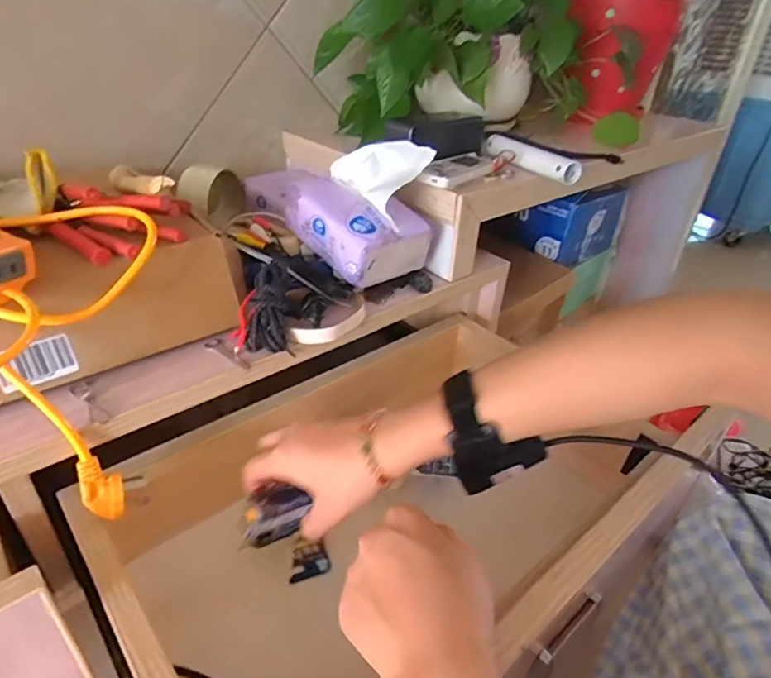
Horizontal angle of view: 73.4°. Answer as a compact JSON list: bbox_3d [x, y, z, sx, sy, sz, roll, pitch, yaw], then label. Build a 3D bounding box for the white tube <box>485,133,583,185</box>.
[{"bbox_3d":[0.174,-0.222,0.626,0.030,0.023,0.144,-14,37,-25],"label":"white tube"}]

